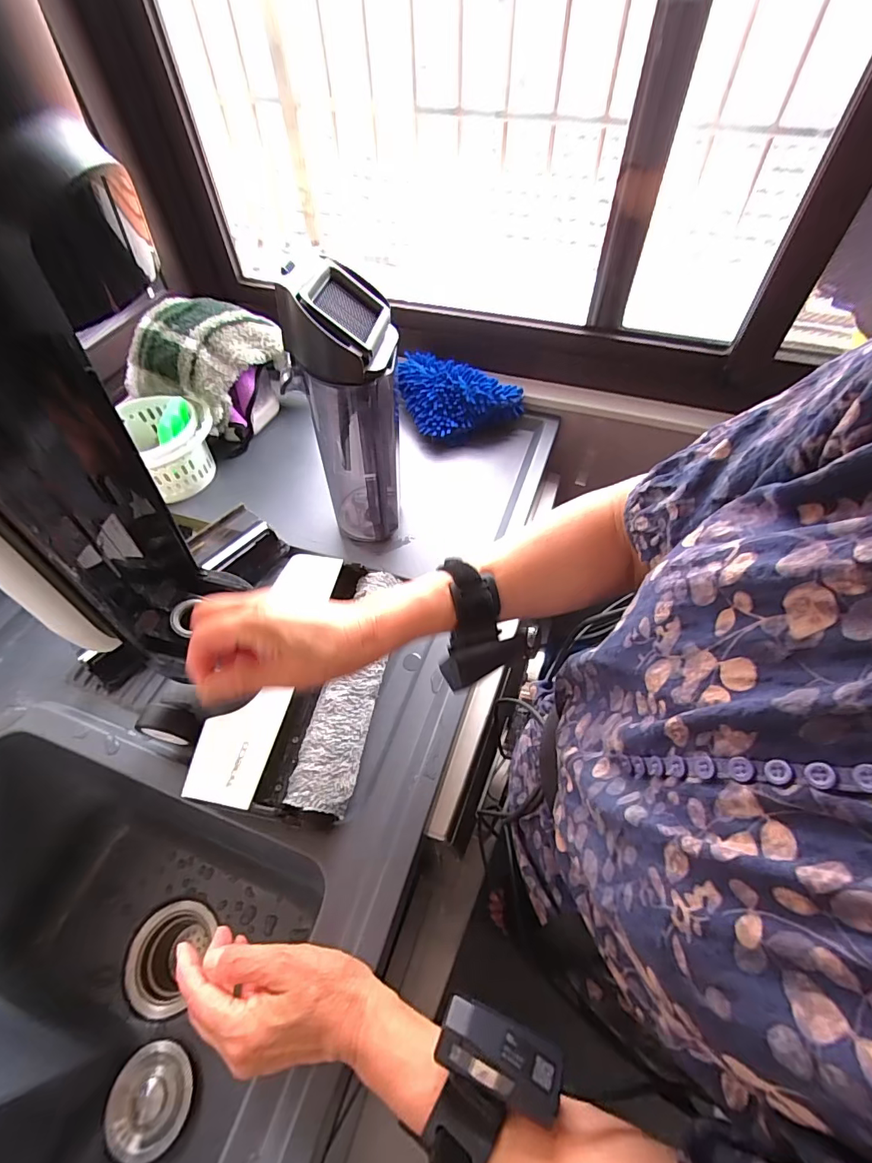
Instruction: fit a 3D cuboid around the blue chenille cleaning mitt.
[{"bbox_3d":[0.024,-0.278,0.737,0.203,0.071,0.117,19,59,14],"label":"blue chenille cleaning mitt"}]

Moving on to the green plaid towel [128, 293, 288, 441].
[{"bbox_3d":[-0.332,-0.331,0.678,0.172,0.089,0.178,24,60,17],"label":"green plaid towel"}]

